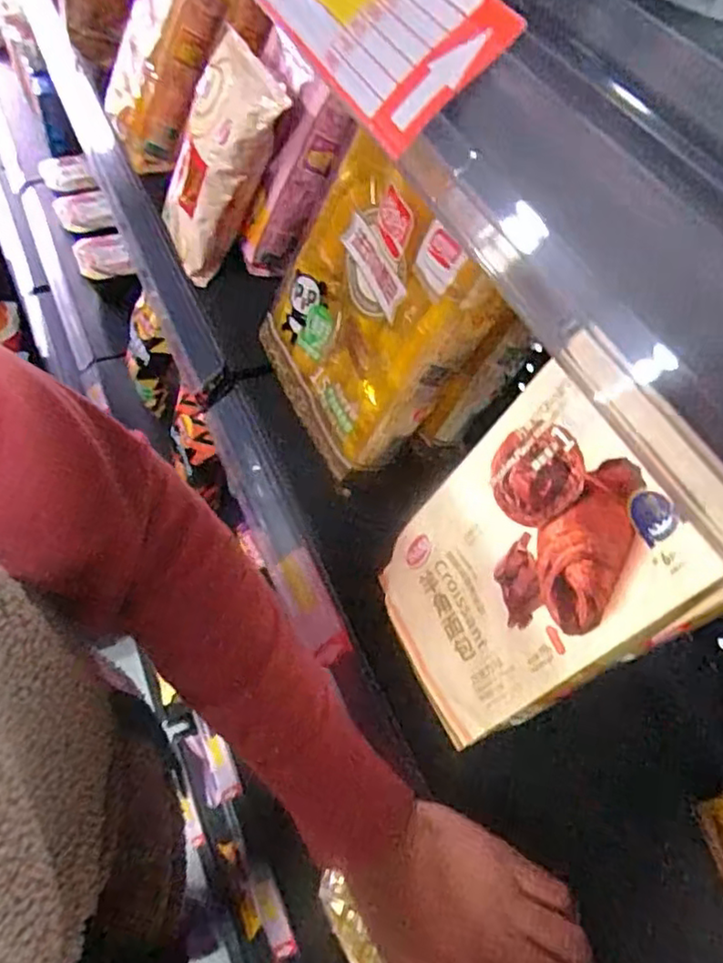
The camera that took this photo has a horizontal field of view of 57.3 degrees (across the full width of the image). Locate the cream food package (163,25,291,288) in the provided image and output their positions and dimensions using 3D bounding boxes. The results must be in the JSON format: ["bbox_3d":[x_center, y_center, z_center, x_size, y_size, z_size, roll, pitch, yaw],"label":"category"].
[{"bbox_3d":[-0.135,-0.295,0.629,0.067,0.202,0.110,7,43,-31],"label":"cream food package"}]

